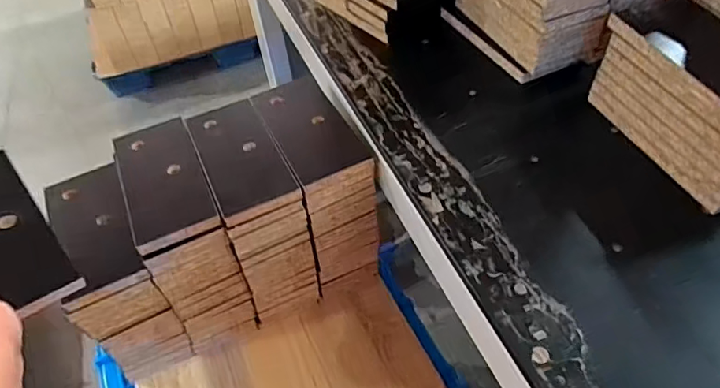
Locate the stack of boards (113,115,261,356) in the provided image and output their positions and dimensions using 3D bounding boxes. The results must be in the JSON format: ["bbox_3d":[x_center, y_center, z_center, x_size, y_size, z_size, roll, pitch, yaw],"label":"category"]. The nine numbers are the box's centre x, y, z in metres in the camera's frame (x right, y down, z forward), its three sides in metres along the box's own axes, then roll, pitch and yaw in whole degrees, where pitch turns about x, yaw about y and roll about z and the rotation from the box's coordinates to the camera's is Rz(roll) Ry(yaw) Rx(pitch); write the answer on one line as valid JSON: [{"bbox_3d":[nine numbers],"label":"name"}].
[{"bbox_3d":[-0.226,0.056,0.692,0.094,0.236,0.208,-21,51,-13],"label":"stack of boards"}]

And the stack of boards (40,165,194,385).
[{"bbox_3d":[-0.306,0.104,0.667,0.092,0.216,0.187,-23,51,-15],"label":"stack of boards"}]

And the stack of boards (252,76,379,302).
[{"bbox_3d":[-0.055,-0.007,0.729,0.095,0.241,0.198,-21,51,-13],"label":"stack of boards"}]

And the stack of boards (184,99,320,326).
[{"bbox_3d":[-0.136,0.026,0.708,0.099,0.235,0.204,-20,50,-13],"label":"stack of boards"}]

